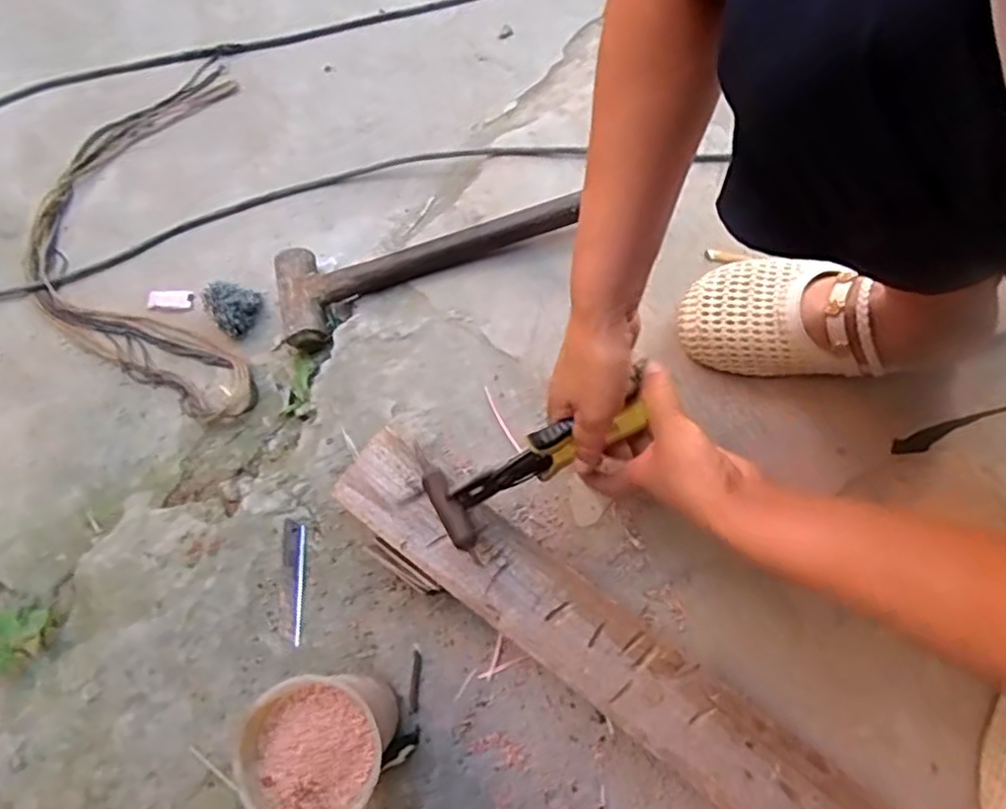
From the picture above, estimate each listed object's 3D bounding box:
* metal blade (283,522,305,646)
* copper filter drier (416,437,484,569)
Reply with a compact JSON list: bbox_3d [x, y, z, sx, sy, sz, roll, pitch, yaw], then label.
[{"bbox_3d":[-0.178,0.149,0.577,0.018,0.004,0.101,-4,70,1],"label":"metal blade"},{"bbox_3d":[-0.044,0.070,0.506,0.018,0.021,0.112,-28,50,-8],"label":"copper filter drier"}]

